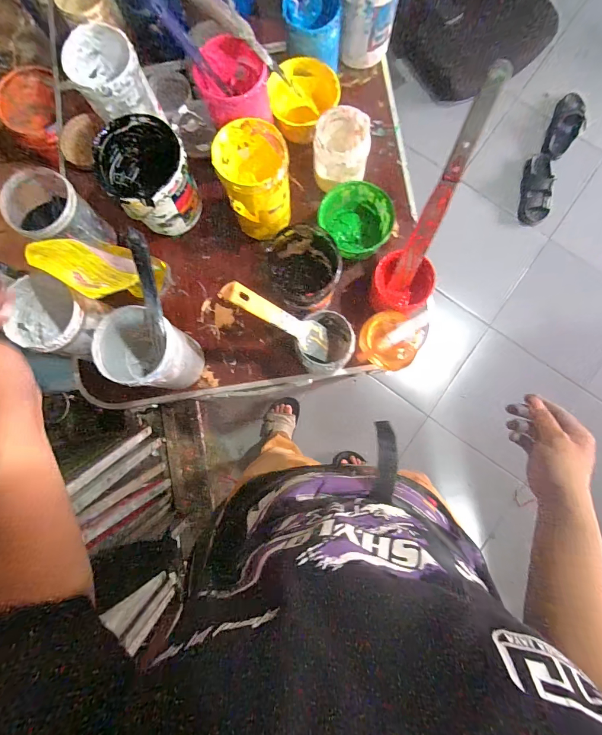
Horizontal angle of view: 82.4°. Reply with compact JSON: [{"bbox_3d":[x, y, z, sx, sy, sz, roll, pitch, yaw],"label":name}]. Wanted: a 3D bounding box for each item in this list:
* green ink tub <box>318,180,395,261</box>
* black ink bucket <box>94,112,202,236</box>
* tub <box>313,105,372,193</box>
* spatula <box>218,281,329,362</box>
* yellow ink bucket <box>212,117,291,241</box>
[{"bbox_3d":[0.089,-0.231,0.554,0.110,0.054,0.114,0,85,1],"label":"green ink tub"},{"bbox_3d":[-0.228,-0.291,0.537,0.131,0.110,0.124,43,87,4],"label":"black ink bucket"},{"bbox_3d":[0.063,-0.339,0.544,0.083,0.088,0.083,2,85,1],"label":"tub"},{"bbox_3d":[-0.022,-0.059,0.439,0.012,0.203,0.045,17,84,41],"label":"spatula"},{"bbox_3d":[-0.065,-0.271,0.508,0.093,0.118,0.106,-18,85,-1],"label":"yellow ink bucket"}]

